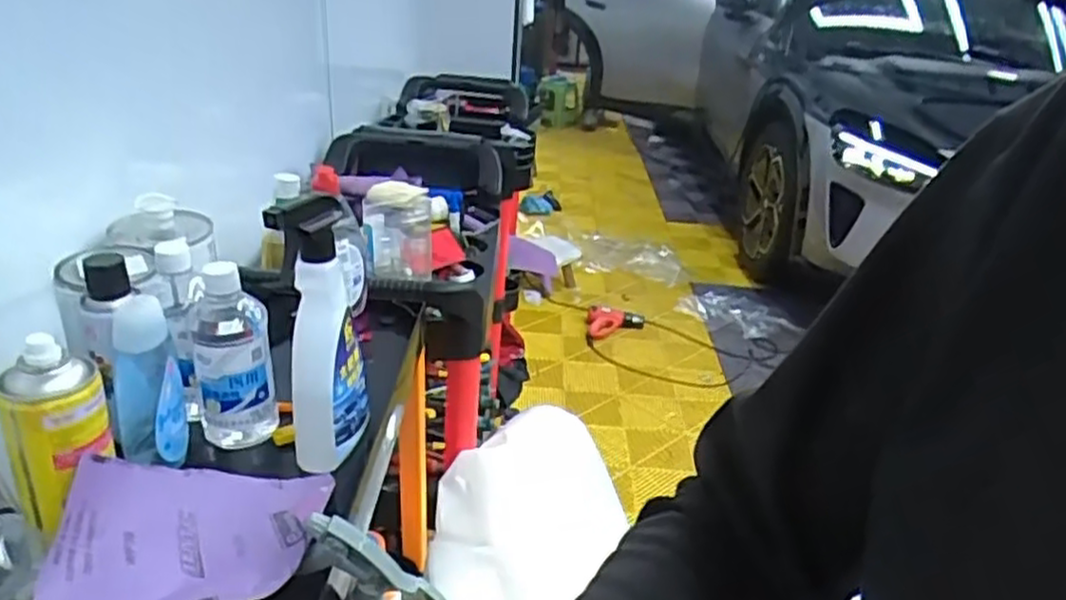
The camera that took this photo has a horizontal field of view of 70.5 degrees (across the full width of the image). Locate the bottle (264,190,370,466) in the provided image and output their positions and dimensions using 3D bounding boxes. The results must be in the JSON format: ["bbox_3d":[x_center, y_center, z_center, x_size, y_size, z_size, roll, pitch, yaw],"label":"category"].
[{"bbox_3d":[-0.188,0.029,0.680,0.055,0.245,0.084,5,26,2],"label":"bottle"}]

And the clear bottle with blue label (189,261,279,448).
[{"bbox_3d":[-0.282,0.062,0.711,0.068,0.194,0.061,-3,27,-15],"label":"clear bottle with blue label"}]

